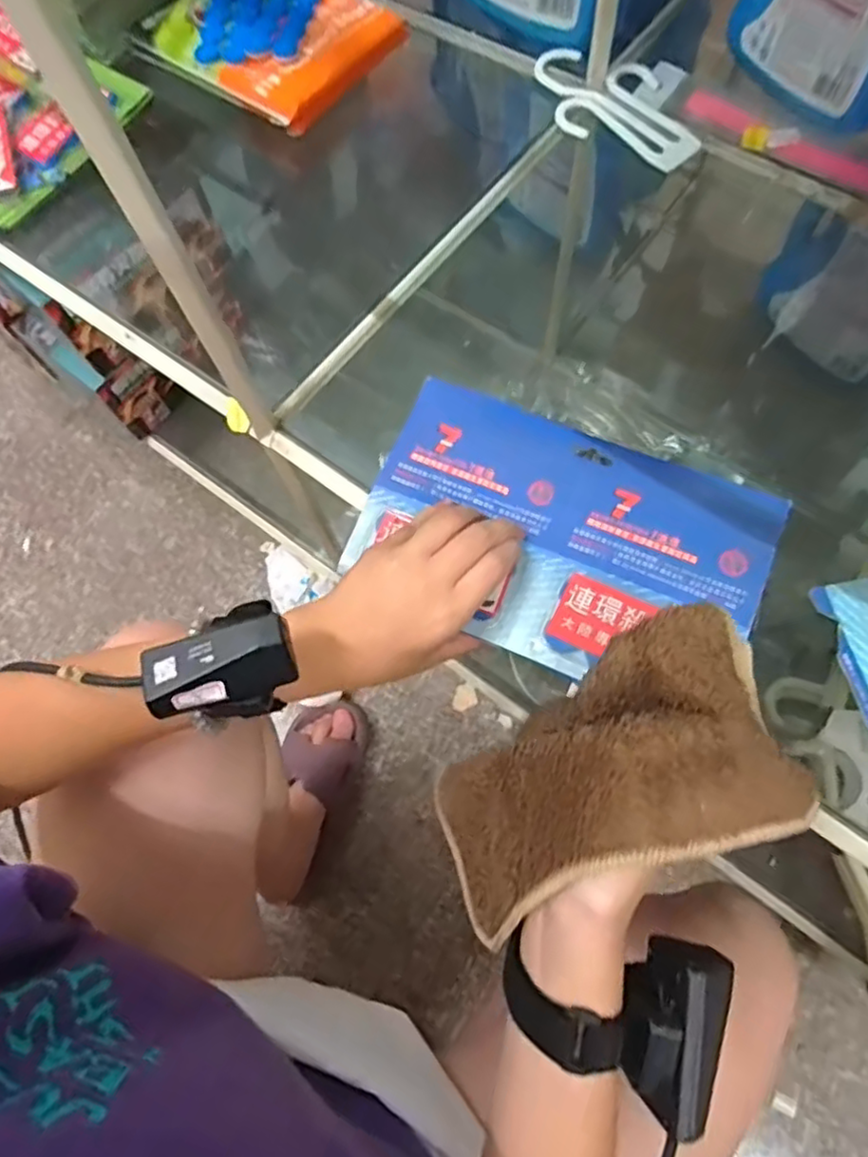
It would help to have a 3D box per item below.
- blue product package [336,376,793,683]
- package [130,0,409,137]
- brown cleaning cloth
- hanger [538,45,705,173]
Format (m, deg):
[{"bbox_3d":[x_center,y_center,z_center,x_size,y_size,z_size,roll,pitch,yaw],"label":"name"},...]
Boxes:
[{"bbox_3d":[0.074,-0.025,0.392,0.236,0.015,0.147,22,72,11],"label":"blue product package"},{"bbox_3d":[-0.137,-0.458,0.546,0.178,0.025,0.150,38,76,15],"label":"package"},{"bbox_3d":[0.076,0.107,0.332,0.069,0.204,0.129,30,34,-14],"label":"brown cleaning cloth"},{"bbox_3d":[0.143,-0.380,0.519,0.152,0.021,0.081,37,70,14],"label":"hanger"}]

